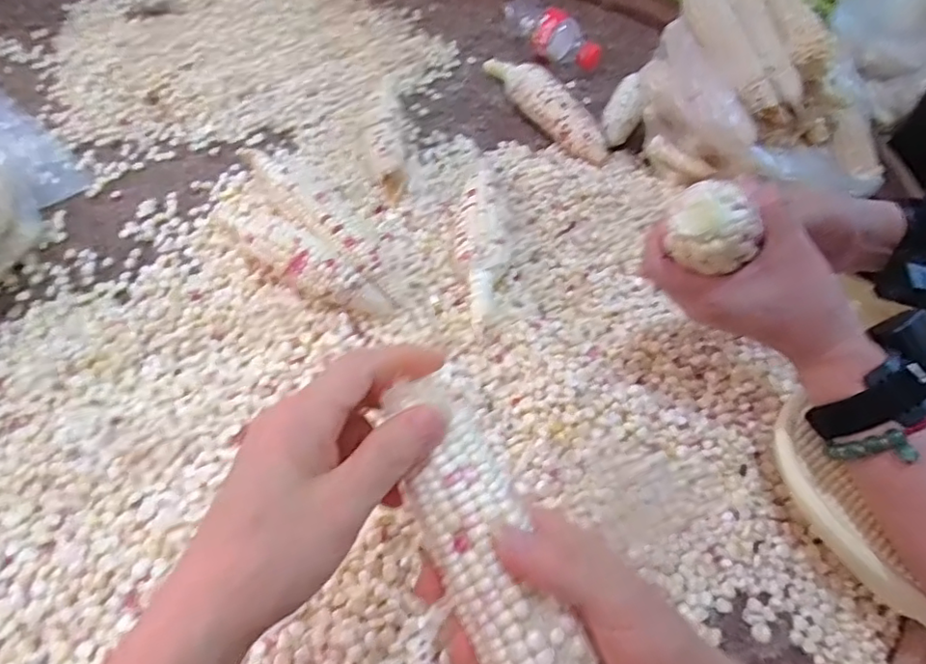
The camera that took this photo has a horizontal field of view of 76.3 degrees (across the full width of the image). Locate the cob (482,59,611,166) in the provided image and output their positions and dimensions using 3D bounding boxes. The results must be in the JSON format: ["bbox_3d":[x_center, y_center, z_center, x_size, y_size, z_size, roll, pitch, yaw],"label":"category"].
[{"bbox_3d":[0.097,-0.279,0.720,0.038,0.049,0.244,-23,58,-21],"label":"cob"}]

